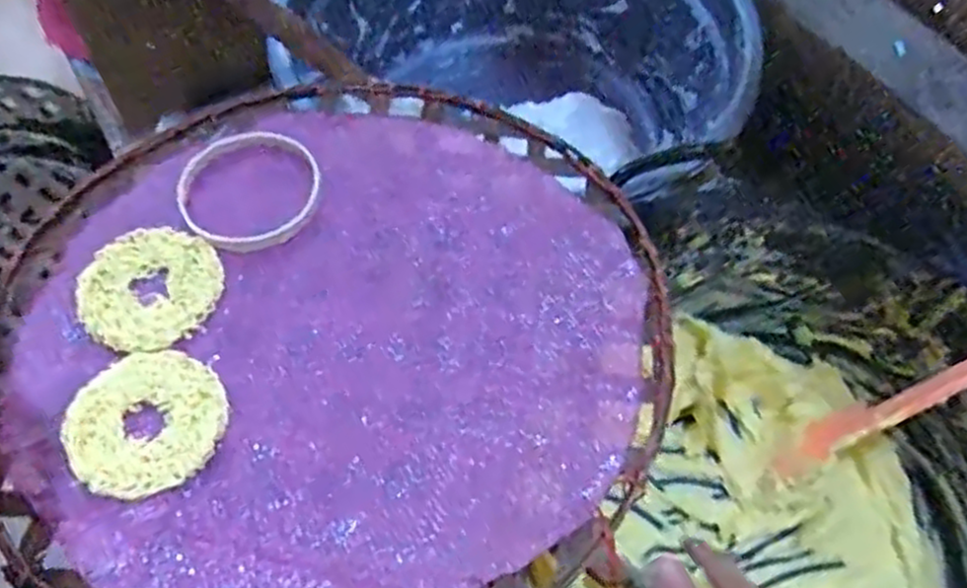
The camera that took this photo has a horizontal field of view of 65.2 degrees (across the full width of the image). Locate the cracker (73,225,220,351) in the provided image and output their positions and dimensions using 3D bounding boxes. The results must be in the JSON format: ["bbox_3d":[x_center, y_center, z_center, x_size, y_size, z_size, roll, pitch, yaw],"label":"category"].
[{"bbox_3d":[-0.196,-0.004,0.445,0.074,0.007,0.079,1,58,-1],"label":"cracker"}]

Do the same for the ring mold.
[{"bbox_3d":[-0.150,-0.068,0.485,0.085,0.009,0.092,-5,59,-5],"label":"ring mold"}]

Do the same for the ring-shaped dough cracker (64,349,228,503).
[{"bbox_3d":[-0.179,0.067,0.402,0.079,0.008,0.078,1,58,-1],"label":"ring-shaped dough cracker"}]

